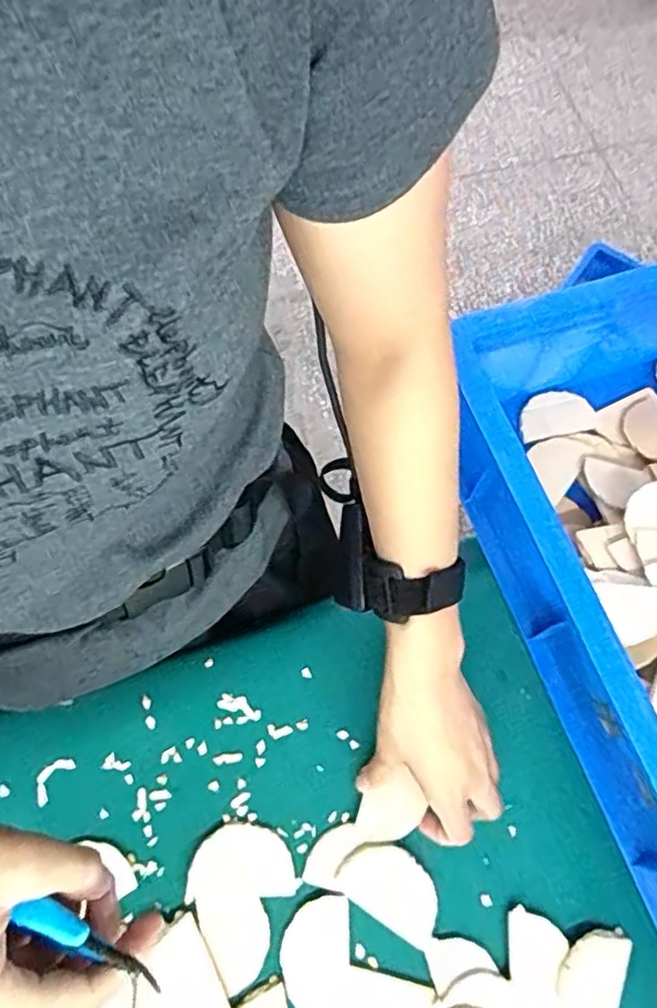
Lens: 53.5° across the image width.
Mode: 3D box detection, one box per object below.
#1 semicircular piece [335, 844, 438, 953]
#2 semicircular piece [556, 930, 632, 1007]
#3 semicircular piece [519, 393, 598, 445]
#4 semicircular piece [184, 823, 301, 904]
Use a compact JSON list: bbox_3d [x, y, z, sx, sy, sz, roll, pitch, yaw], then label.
[{"bbox_3d":[0.044,0.257,0.435,0.070,0.008,0.043,33,71,10],"label":"semicircular piece"},{"bbox_3d":[0.168,0.311,0.420,0.038,0.004,0.068,22,70,6],"label":"semicircular piece"},{"bbox_3d":[0.199,-0.078,0.572,0.066,0.005,0.041,-11,75,-2],"label":"semicircular piece"},{"bbox_3d":[-0.057,0.241,0.439,0.070,0.007,0.044,-1,69,-3],"label":"semicircular piece"}]

